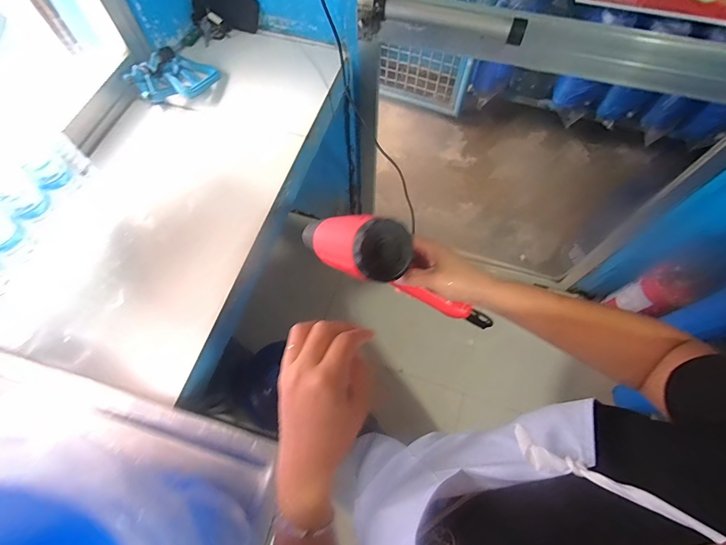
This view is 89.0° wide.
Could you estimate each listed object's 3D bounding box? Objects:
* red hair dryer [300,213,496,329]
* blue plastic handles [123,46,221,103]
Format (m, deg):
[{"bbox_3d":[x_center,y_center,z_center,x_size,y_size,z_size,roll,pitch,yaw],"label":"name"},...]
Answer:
[{"bbox_3d":[0.023,-0.007,0.436,0.221,0.124,0.063,31,69,13],"label":"red hair dryer"},{"bbox_3d":[-0.428,-0.443,0.832,0.117,0.068,0.174,34,70,14],"label":"blue plastic handles"}]

